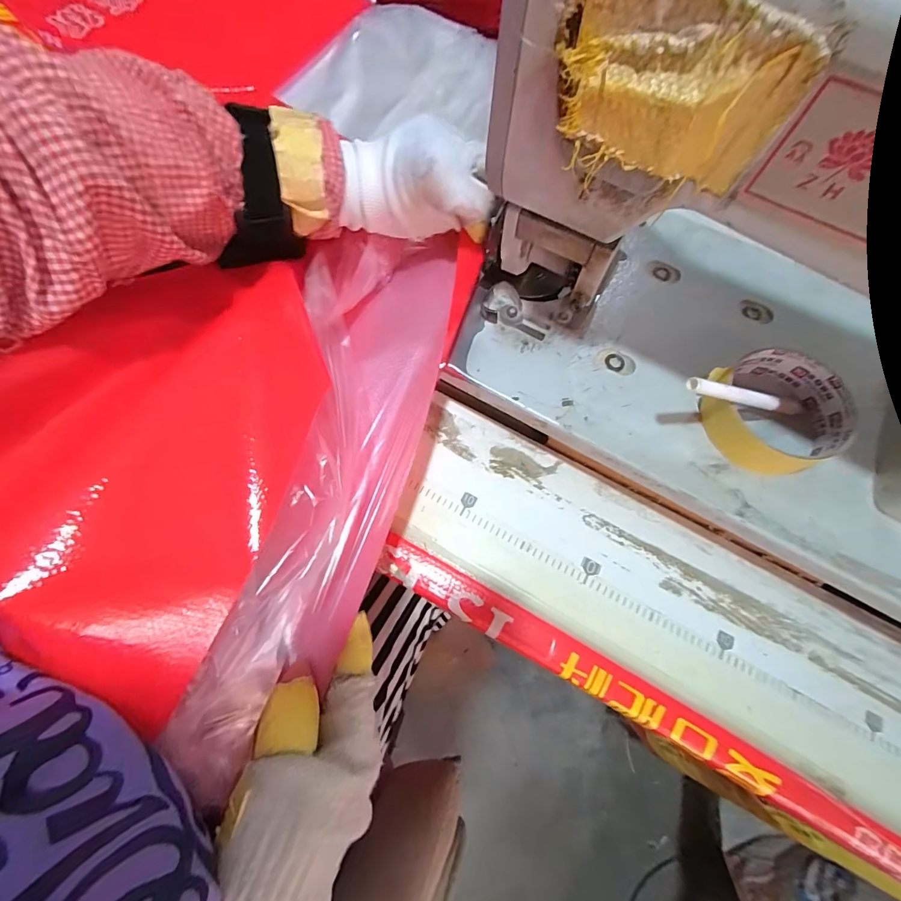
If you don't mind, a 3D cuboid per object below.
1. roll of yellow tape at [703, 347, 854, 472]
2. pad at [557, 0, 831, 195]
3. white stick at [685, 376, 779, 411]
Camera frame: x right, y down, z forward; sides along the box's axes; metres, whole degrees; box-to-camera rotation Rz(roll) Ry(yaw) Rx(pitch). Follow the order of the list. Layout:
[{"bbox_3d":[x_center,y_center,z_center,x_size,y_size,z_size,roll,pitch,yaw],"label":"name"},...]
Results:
[{"bbox_3d":[0.215,-0.027,0.280,0.078,0.031,0.082,1,70,-2],"label":"roll of yellow tape"},{"bbox_3d":[0.079,-0.136,0.157,0.087,0.051,0.015,30,72,8],"label":"pad"},{"bbox_3d":[0.174,-0.034,0.254,0.079,0.008,0.008,6,66,-25],"label":"white stick"}]

